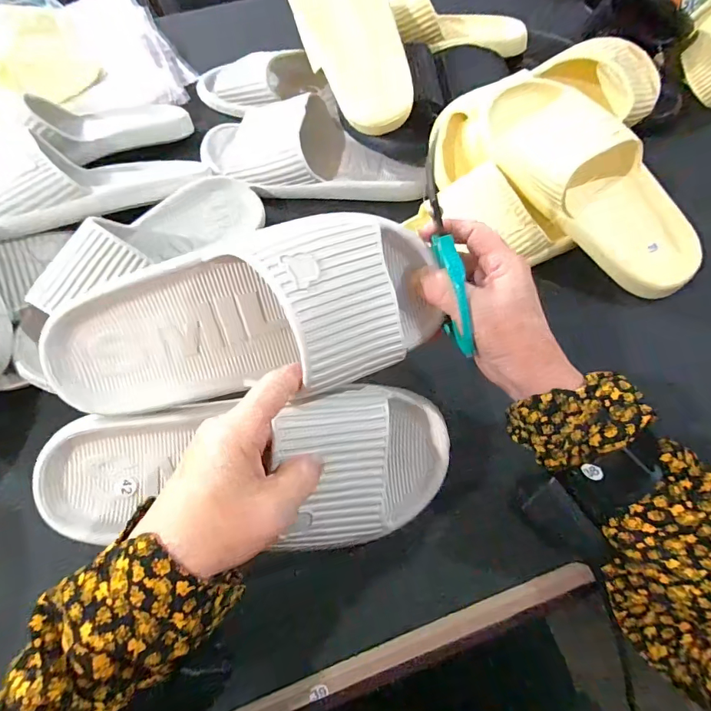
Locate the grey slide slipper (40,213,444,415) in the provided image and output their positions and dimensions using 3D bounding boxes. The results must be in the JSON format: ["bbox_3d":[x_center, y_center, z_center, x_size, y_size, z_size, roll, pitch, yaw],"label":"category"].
[{"bbox_3d":[-0.059,-0.021,0.275,0.263,0.100,0.078,-16,18,-8],"label":"grey slide slipper"}]

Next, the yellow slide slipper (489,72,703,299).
[{"bbox_3d":[0.227,-0.169,0.424,0.098,0.056,0.254,-38,85,-17],"label":"yellow slide slipper"}]

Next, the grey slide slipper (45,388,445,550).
[{"bbox_3d":[-0.069,0.079,0.305,0.272,0.066,0.102,-4,87,-8],"label":"grey slide slipper"}]

